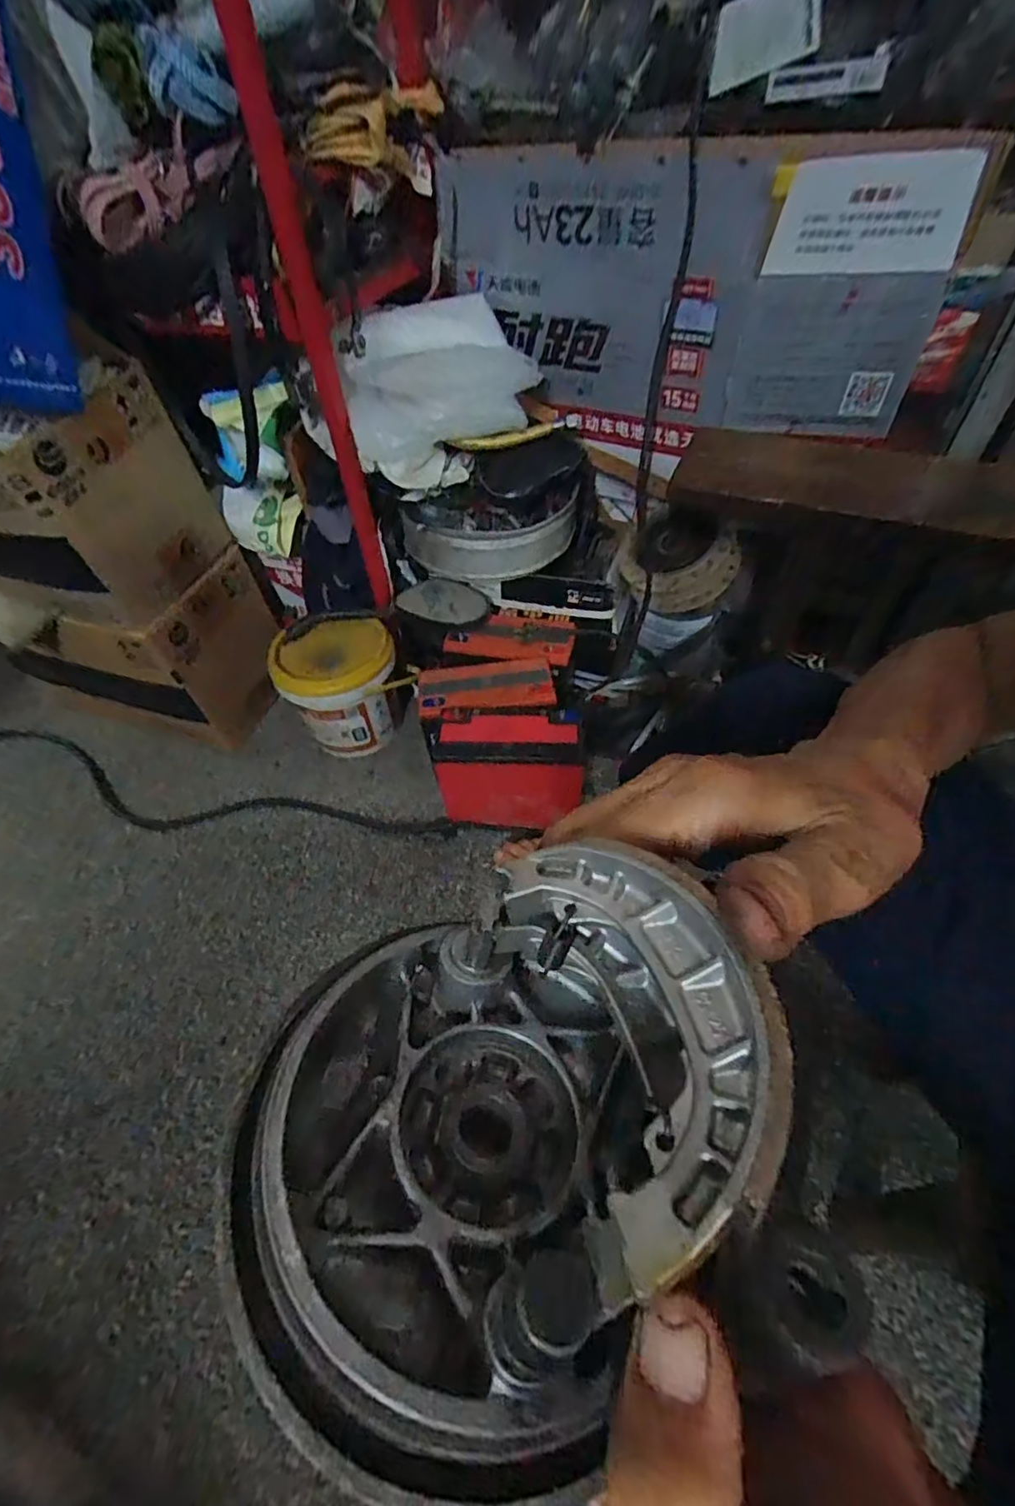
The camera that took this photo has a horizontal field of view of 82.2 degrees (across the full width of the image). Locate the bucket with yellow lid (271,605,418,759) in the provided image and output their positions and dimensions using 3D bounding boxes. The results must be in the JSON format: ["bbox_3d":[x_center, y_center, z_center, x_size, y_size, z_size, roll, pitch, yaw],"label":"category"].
[{"bbox_3d":[-0.241,-0.094,0.862,0.168,0.165,0.146,-32,55,-21],"label":"bucket with yellow lid"}]

